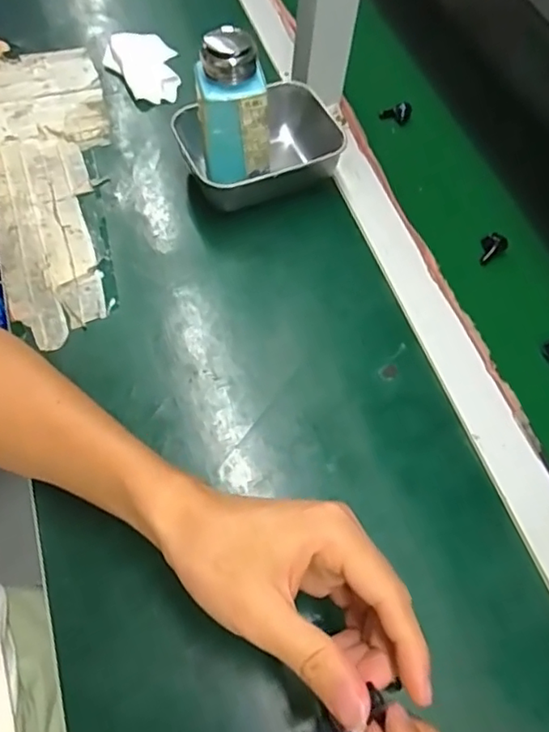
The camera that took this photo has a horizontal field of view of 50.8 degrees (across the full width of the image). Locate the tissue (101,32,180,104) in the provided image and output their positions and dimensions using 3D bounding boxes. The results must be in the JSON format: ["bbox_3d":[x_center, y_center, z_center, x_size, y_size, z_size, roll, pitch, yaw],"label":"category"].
[{"bbox_3d":[-0.136,-0.305,0.590,0.070,0.015,0.097,-5,61,-7],"label":"tissue"}]

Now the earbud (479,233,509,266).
[{"bbox_3d":[0.186,-0.100,0.496,0.021,0.018,0.022,2,60,-3],"label":"earbud"}]

